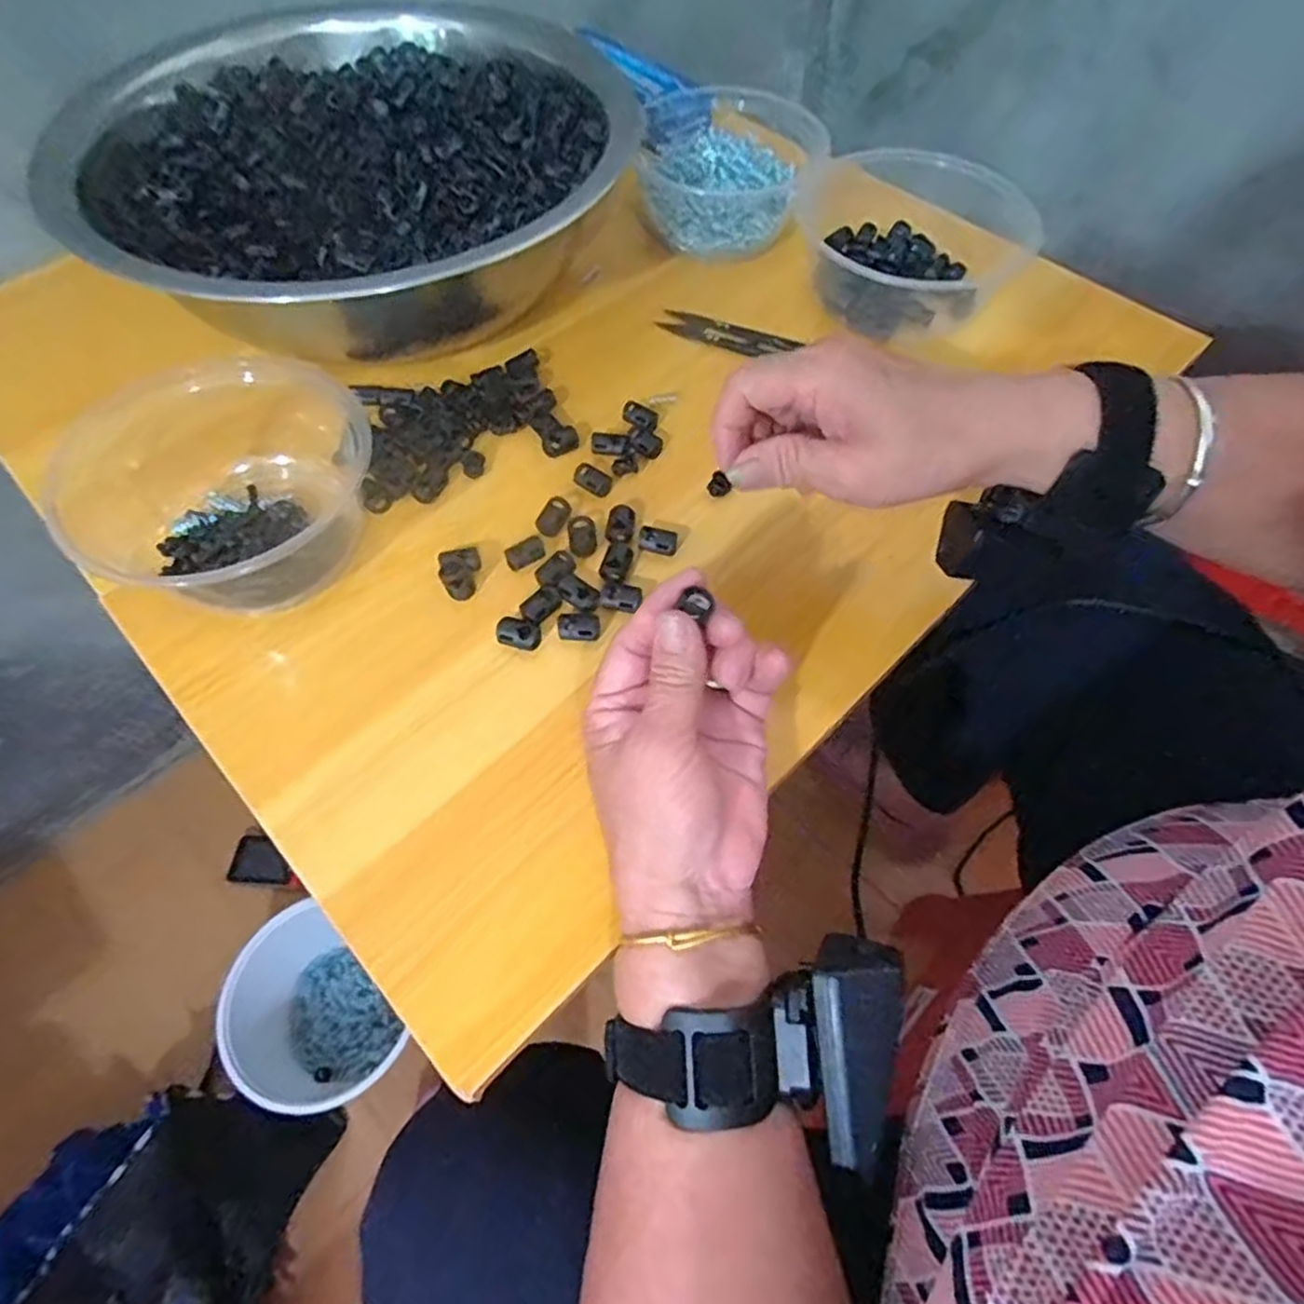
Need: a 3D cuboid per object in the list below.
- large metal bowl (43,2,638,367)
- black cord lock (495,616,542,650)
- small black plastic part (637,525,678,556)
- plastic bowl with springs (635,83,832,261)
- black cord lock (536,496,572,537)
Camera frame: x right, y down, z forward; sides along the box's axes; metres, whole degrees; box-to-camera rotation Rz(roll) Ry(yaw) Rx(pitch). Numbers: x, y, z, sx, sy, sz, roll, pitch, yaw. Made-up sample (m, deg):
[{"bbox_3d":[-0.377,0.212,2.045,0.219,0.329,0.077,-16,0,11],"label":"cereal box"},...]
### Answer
[{"bbox_3d":[-0.194,-0.299,0.453,0.296,0.089,0.286,0,60,-1],"label":"large metal bowl"},{"bbox_3d":[-0.064,-0.008,0.345,0.021,0.010,0.015,23,62,12],"label":"black cord lock"},{"bbox_3d":[0.003,-0.058,0.376,0.020,0.009,0.012,7,60,3],"label":"small black plastic part"},{"bbox_3d":[0.047,-0.330,0.499,0.116,0.051,0.127,0,60,-1],"label":"plastic bowl with springs"},{"bbox_3d":[-0.052,-0.072,0.381,0.014,0.006,0.021,25,62,13],"label":"black cord lock"}]

